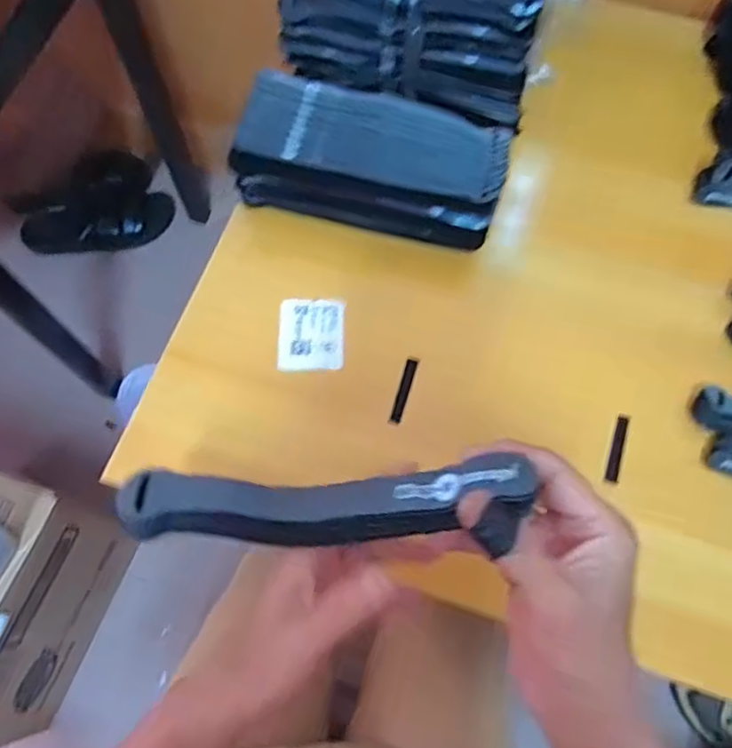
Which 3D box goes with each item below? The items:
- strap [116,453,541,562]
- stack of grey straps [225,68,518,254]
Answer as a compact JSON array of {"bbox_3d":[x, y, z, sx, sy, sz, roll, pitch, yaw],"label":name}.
[{"bbox_3d":[-0.022,0.059,0.281,0.185,0.022,0.033,-5,69,12],"label":"strap"},{"bbox_3d":[0.007,-0.170,0.487,0.198,0.064,0.091,14,70,4],"label":"stack of grey straps"}]

